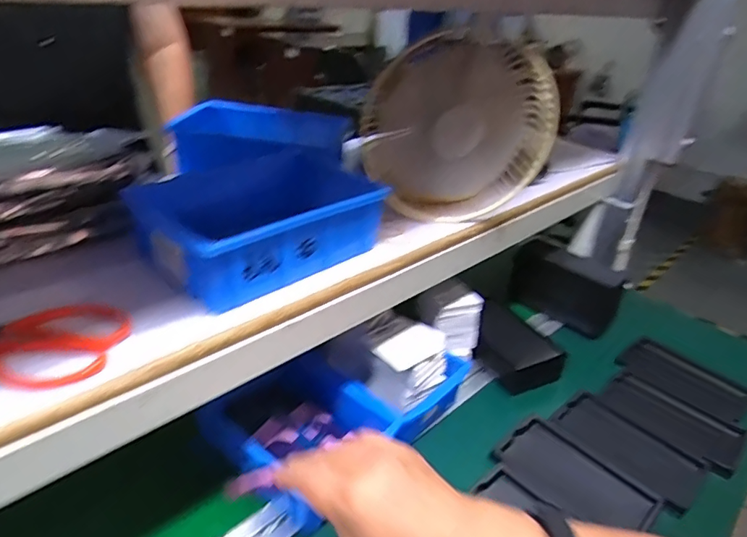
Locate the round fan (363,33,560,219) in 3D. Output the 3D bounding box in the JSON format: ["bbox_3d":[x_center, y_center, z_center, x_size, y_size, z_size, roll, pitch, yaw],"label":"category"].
[{"bbox_3d":[0.092,-0.149,0.560,0.198,0.183,0.066,3,30,-3],"label":"round fan"}]

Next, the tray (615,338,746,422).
[{"bbox_3d":[0.449,0.156,0.751,0.098,0.013,0.161,-22,40,-38],"label":"tray"}]

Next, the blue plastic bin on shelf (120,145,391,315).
[{"bbox_3d":[-0.093,-0.043,0.470,0.197,0.062,0.127,-24,41,-40],"label":"blue plastic bin on shelf"}]

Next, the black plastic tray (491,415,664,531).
[{"bbox_3d":[0.221,0.231,0.570,0.159,0.016,0.095,28,37,33],"label":"black plastic tray"}]

